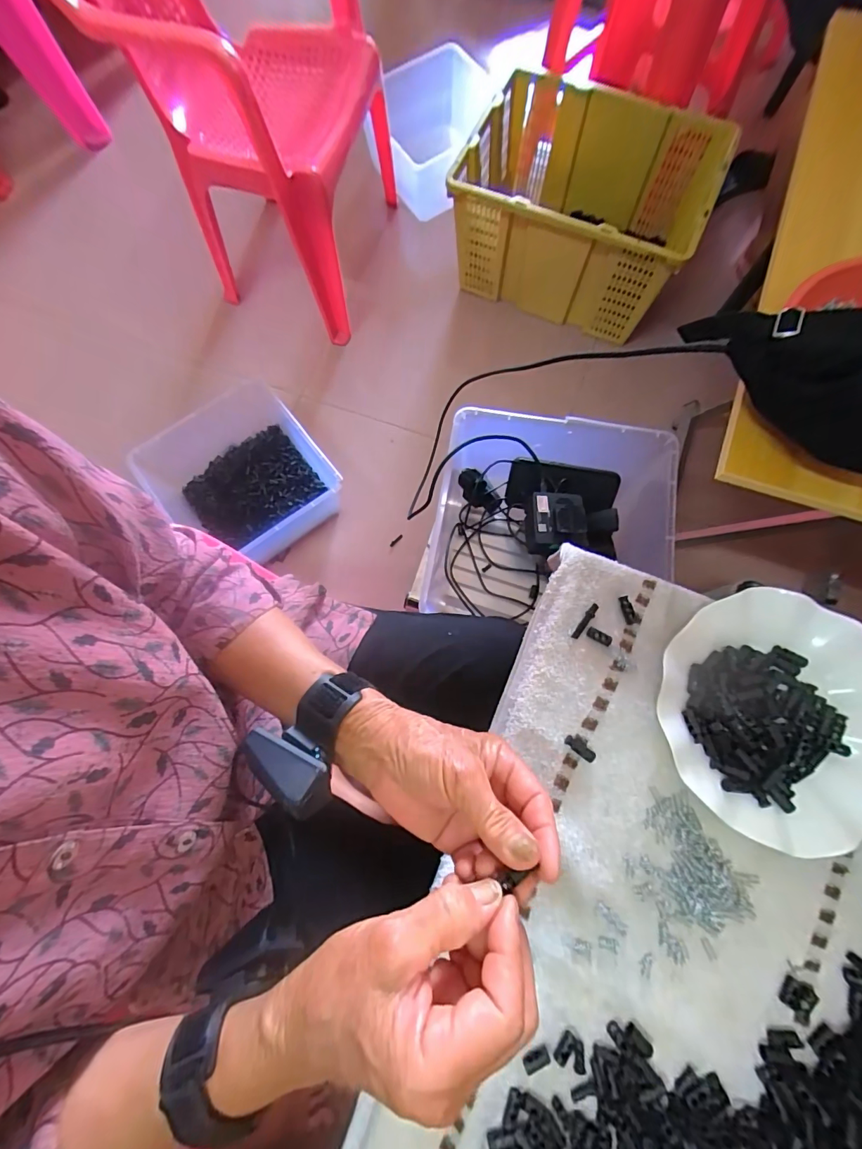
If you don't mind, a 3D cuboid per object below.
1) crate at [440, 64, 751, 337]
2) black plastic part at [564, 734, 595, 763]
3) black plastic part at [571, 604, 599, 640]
[{"bbox_3d":[0.332,-0.818,0.987,0.497,0.246,0.394,19,78,6],"label":"crate"},{"bbox_3d":[0.120,0.138,0.347,0.026,0.006,0.013,39,79,10],"label":"black plastic part"},{"bbox_3d":[0.133,0.040,0.372,0.007,0.004,0.036,36,79,10],"label":"black plastic part"}]

